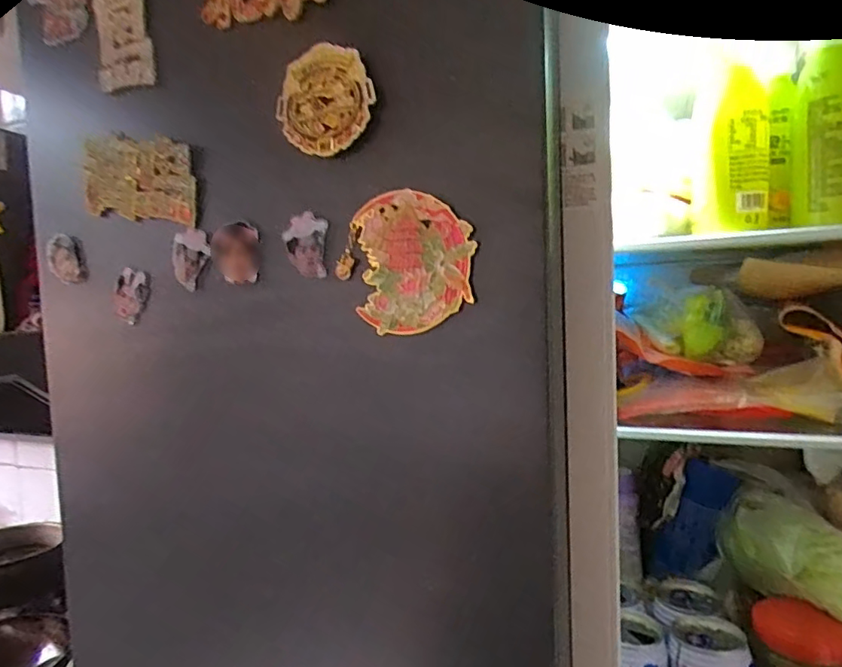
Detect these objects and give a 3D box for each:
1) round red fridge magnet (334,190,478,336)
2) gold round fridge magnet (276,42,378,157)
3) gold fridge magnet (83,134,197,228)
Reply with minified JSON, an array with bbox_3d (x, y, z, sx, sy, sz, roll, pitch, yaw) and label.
[{"bbox_3d":[-0.009,-0.039,0.298,0.077,0.072,0.005,-2,3,22],"label":"round red fridge magnet"},{"bbox_3d":[-0.055,-0.132,0.307,0.060,0.056,0.008,-2,3,27],"label":"gold round fridge magnet"},{"bbox_3d":[-0.197,-0.107,0.375,0.103,0.054,0.013,12,8,24],"label":"gold fridge magnet"}]

